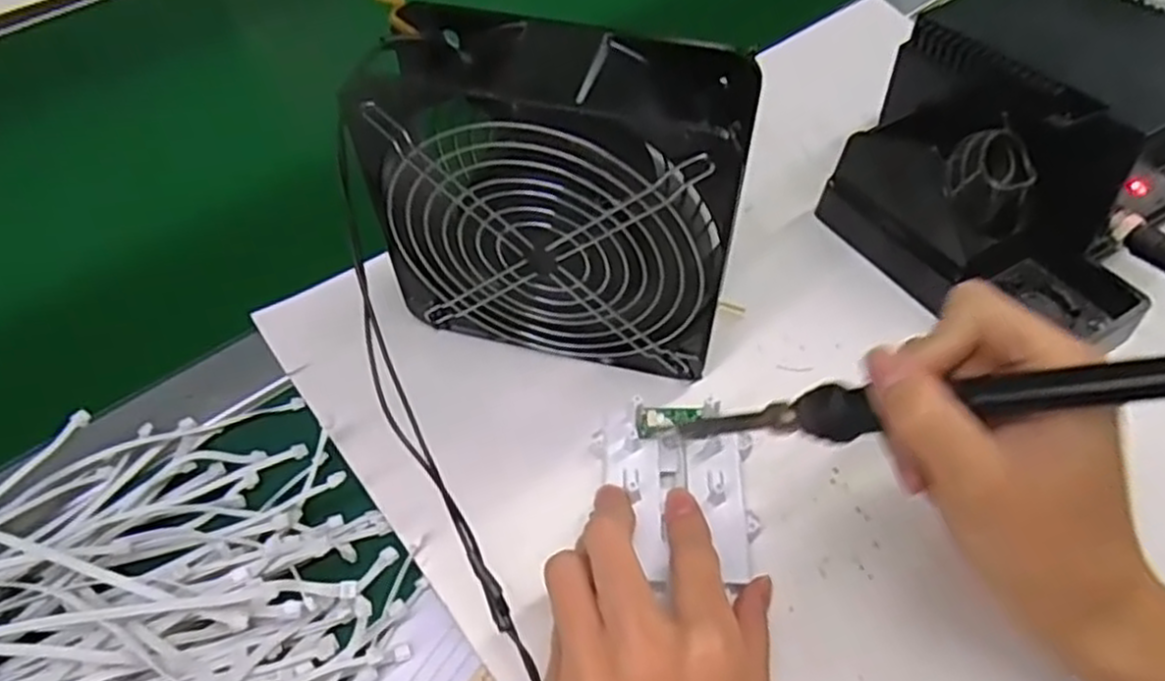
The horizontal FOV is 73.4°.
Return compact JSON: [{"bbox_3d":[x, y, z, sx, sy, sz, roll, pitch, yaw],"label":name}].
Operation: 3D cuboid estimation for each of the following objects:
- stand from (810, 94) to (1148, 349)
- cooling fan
[{"bbox_3d":[0.206,-0.064,0.387,0.078,0.083,0.148,-28,57,-18],"label":"stand"},{"bbox_3d":[-0.010,-0.059,0.339,0.148,0.148,0.063,9,54,9],"label":"cooling fan"}]

